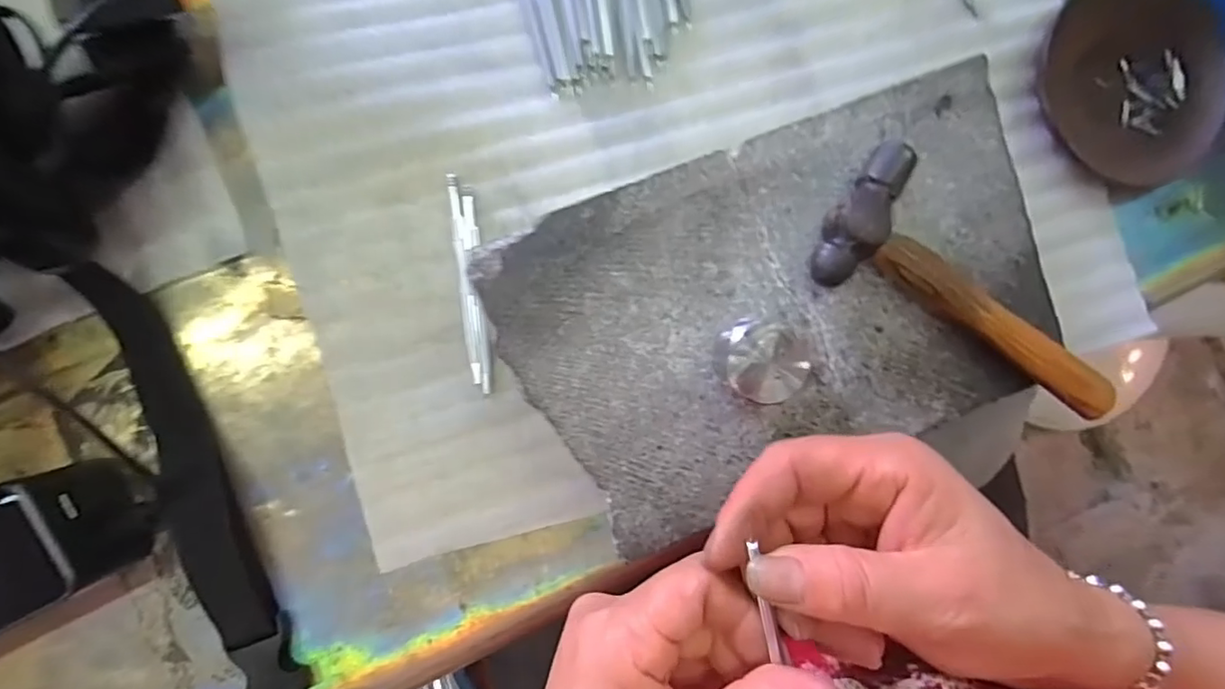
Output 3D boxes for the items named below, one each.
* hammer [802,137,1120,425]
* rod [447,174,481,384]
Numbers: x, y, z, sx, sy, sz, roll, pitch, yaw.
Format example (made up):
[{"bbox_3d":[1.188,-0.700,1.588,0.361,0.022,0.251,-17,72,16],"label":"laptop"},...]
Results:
[{"bbox_3d":[0.162,-0.028,0.241,0.150,0.022,0.063,24,89,-6],"label":"hammer"},{"bbox_3d":[-0.074,-0.032,0.278,0.005,0.007,0.103,-6,92,-6],"label":"rod"}]

